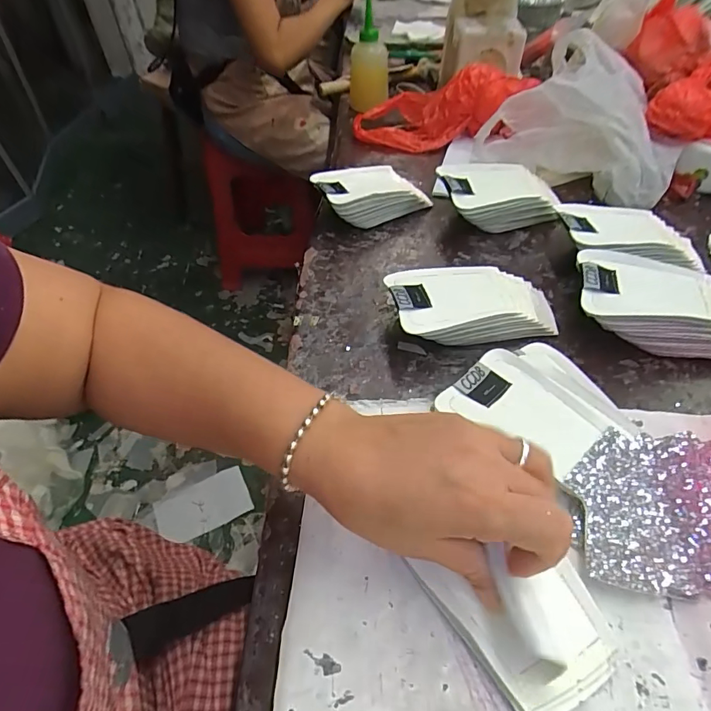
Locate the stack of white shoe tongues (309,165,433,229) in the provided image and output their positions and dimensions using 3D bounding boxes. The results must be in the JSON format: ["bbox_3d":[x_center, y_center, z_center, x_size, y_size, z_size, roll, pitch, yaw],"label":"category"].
[{"bbox_3d":[0.018,-0.204,0.573,0.132,0.045,0.090,-25,52,-19],"label":"stack of white shoe tongues"}]

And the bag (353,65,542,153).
[{"bbox_3d":[0.122,-0.376,0.687,0.230,0.090,0.127,22,53,20],"label":"bag"}]

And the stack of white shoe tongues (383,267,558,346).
[{"bbox_3d":[0.112,-0.050,0.433,0.160,0.044,0.082,-11,49,-7],"label":"stack of white shoe tongues"}]

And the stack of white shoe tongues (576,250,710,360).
[{"bbox_3d":[0.286,-0.046,0.415,0.172,0.053,0.090,7,49,9],"label":"stack of white shoe tongues"}]

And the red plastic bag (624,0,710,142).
[{"bbox_3d":[0.434,-0.369,0.589,0.124,0.074,0.260,1,59,5],"label":"red plastic bag"}]

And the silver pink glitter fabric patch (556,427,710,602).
[{"bbox_3d":[0.194,0.097,0.287,0.121,0.025,0.099,4,49,6],"label":"silver pink glitter fabric patch"}]

